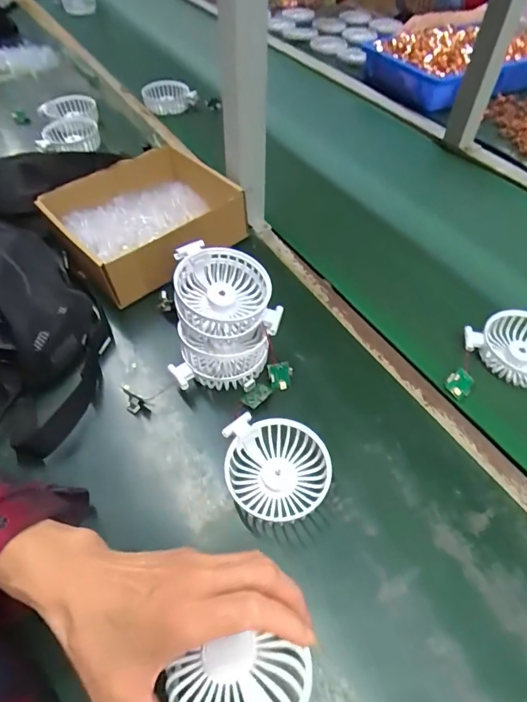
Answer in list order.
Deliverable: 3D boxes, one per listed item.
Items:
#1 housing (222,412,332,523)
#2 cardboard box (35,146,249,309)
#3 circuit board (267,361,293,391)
[{"bbox_3d":[0.012,0.104,0.381,0.092,0.031,0.081,6,53,6],"label":"housing"},{"bbox_3d":[-0.149,-0.173,0.559,0.203,0.068,0.201,-35,60,-23],"label":"cardboard box"},{"bbox_3d":[0.018,0.026,0.445,0.024,0.029,0.004,-12,18,-3],"label":"circuit board"}]

